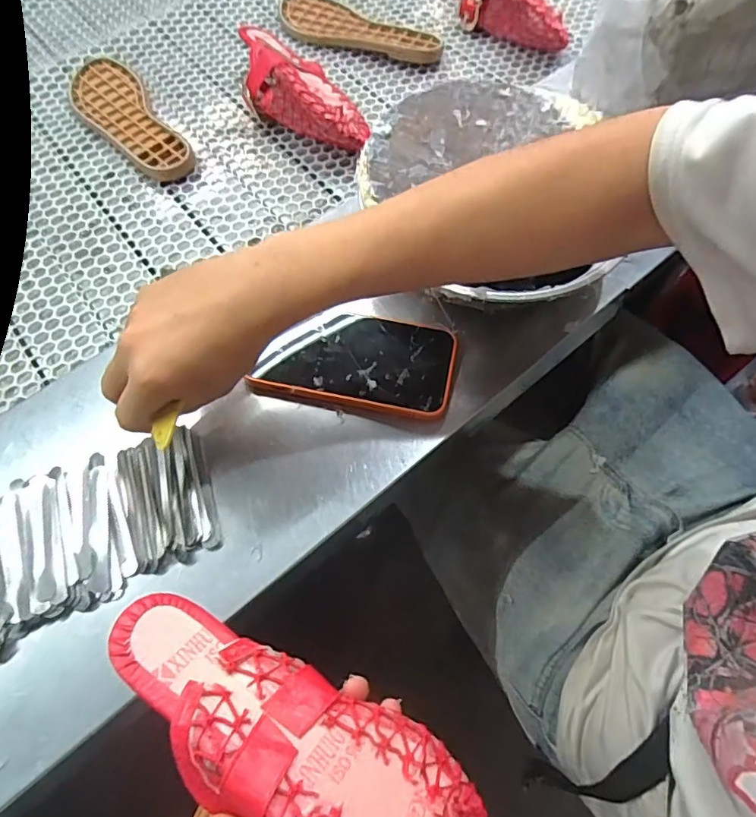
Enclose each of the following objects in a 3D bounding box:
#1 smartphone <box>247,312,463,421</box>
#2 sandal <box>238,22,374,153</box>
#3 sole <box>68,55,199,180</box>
[{"bbox_3d":[-0.016,-0.037,0.411,0.149,0.011,0.084,10,68,4],"label":"smartphone"},{"bbox_3d":[-0.092,-0.346,0.560,0.090,0.057,0.203,-39,73,-14],"label":"sandal"},{"bbox_3d":[-0.278,-0.320,0.568,0.074,0.015,0.215,-34,71,-13],"label":"sole"}]

